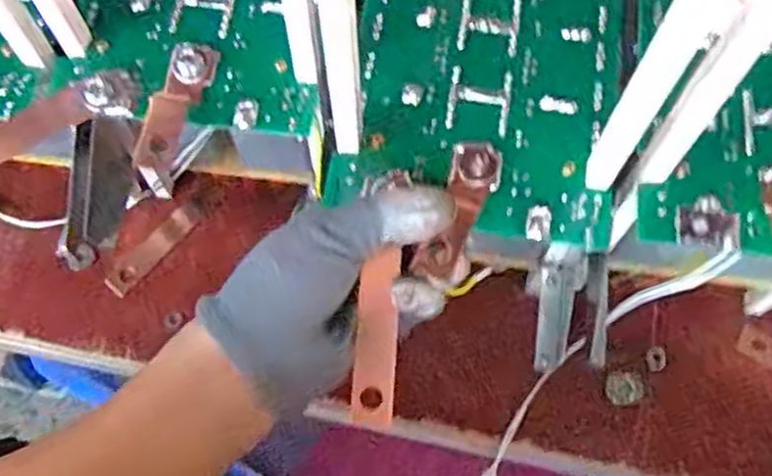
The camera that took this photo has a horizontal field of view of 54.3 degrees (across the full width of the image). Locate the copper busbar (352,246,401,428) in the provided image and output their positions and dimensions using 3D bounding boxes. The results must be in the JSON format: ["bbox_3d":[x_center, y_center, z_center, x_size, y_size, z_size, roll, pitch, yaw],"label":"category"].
[{"bbox_3d":[-0.004,0.044,0.330,0.018,0.009,0.076,4,97,3],"label":"copper busbar"}]

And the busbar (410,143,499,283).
[{"bbox_3d":[0.033,-0.015,0.335,0.021,0.012,0.071,21,65,8],"label":"busbar"}]

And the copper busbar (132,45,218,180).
[{"bbox_3d":[-0.102,-0.066,0.362,0.021,0.007,0.067,18,70,7],"label":"copper busbar"}]

